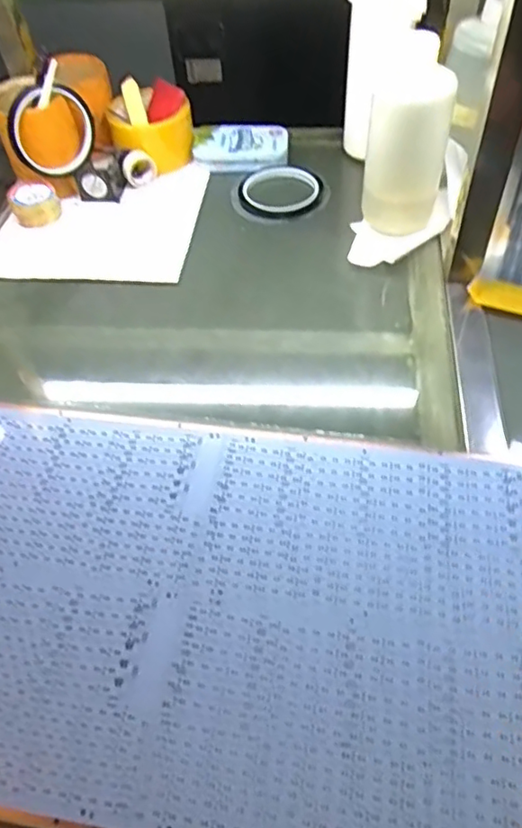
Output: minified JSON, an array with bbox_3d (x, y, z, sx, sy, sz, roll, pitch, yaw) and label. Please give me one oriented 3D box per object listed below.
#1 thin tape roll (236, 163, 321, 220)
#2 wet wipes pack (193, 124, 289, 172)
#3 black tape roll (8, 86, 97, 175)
[{"bbox_3d":[0.022,-0.244,0.654,0.090,0.017,0.085,-1,52,2],"label":"thin tape roll"},{"bbox_3d":[-0.023,-0.308,0.693,0.107,0.018,0.081,-1,52,2],"label":"wet wipes pack"},{"bbox_3d":[-0.211,-0.291,0.618,0.019,0.087,0.090,37,62,27],"label":"black tape roll"}]

